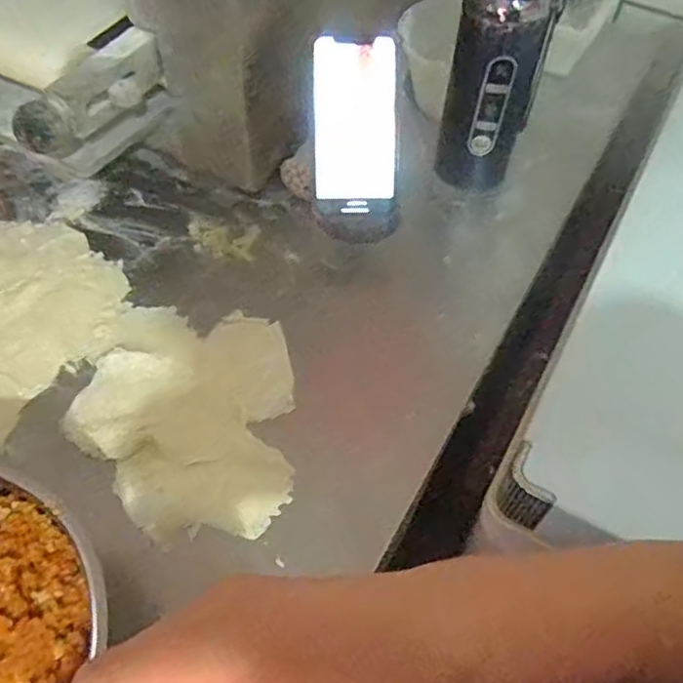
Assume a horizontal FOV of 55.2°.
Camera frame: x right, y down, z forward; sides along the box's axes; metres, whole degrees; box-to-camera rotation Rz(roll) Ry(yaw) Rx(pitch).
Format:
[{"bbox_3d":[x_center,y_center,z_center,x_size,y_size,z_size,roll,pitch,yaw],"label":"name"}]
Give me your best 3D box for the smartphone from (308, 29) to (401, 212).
[{"bbox_3d":[0.012,-0.181,0.551,0.073,0.139,0.008,0,16,3],"label":"smartphone"}]

